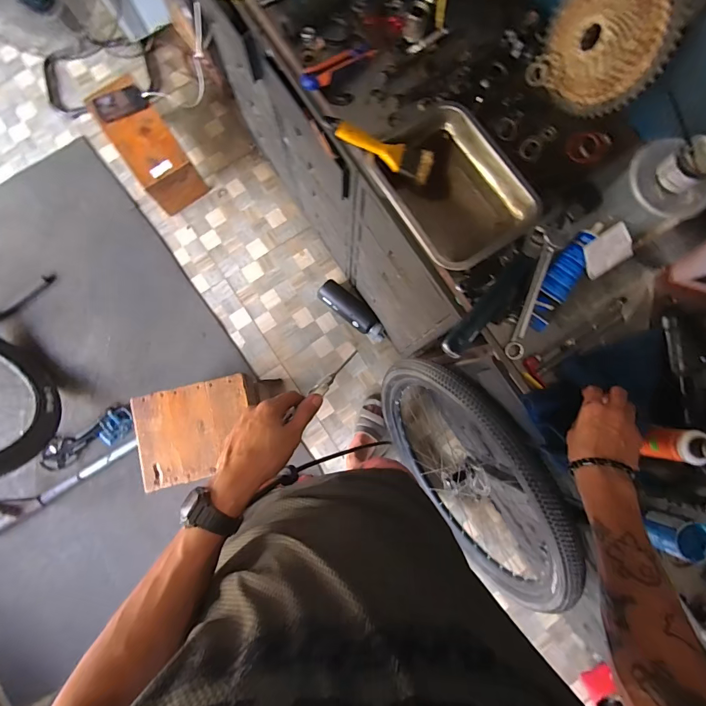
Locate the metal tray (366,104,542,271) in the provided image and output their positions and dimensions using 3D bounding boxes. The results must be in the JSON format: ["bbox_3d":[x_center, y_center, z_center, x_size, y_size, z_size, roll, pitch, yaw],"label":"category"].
[{"bbox_3d":[0.150,-0.260,0.607,0.181,0.056,0.252,-33,86,-5],"label":"metal tray"}]

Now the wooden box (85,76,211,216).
[{"bbox_3d":[-0.734,-0.736,1.404,0.209,0.251,0.370,-40,86,-5],"label":"wooden box"}]

